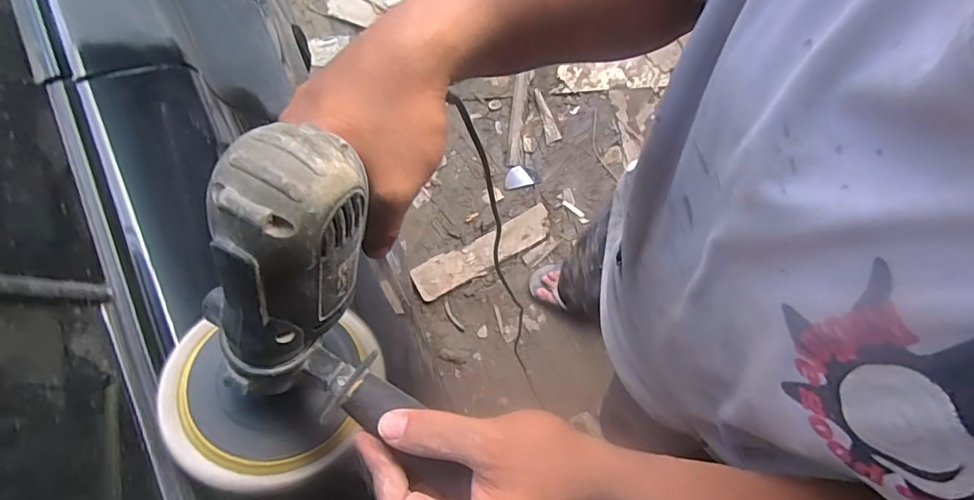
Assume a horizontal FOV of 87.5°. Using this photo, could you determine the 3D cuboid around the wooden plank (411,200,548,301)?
[{"bbox_3d":[-0.009,0.002,1.446,0.421,0.025,0.102,-28,76,-6],"label":"wooden plank"}]

